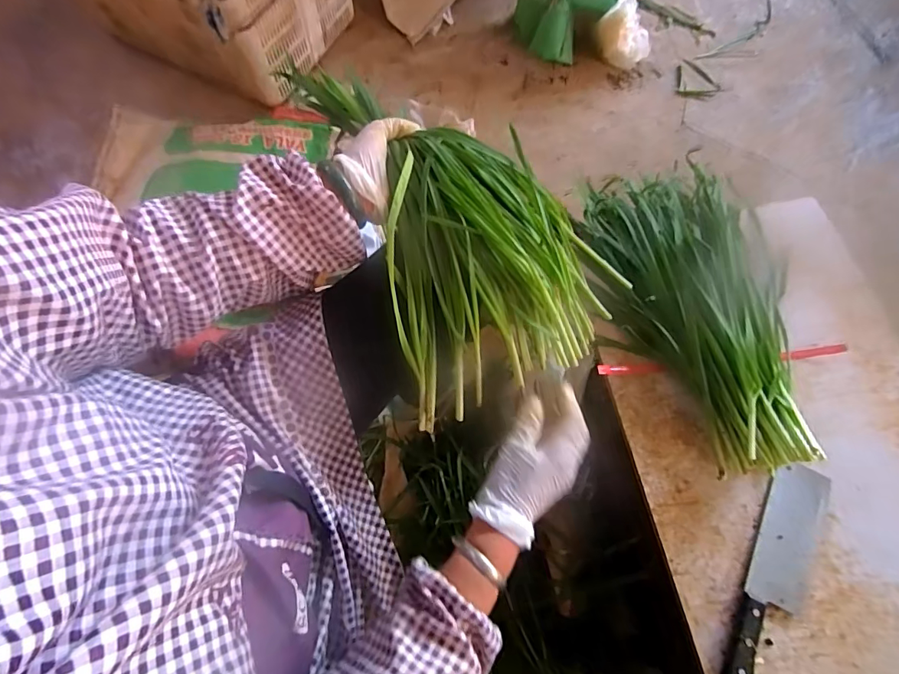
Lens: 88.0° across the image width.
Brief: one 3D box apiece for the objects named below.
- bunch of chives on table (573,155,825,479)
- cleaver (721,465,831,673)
[{"bbox_3d":[0.331,-0.063,0.640,0.245,0.088,0.473,-5,70,-1],"label":"bunch of chives on table"},{"bbox_3d":[0.379,0.273,0.536,0.057,0.014,0.262,28,72,10],"label":"cleaver"}]

